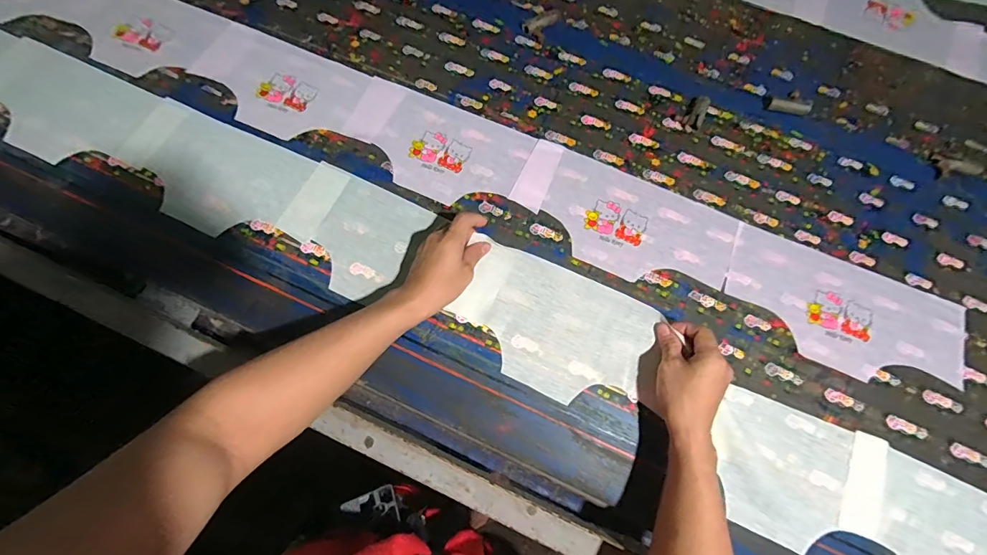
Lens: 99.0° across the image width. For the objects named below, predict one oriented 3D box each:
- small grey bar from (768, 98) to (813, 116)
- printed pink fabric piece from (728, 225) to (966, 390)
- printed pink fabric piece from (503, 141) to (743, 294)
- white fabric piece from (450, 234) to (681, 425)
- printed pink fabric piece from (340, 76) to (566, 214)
[{"bbox_3d":[0.452,-0.259,0.644,0.062,0.016,0.017,10,71,0],"label":"small grey bar"},{"bbox_3d":[0.458,0.046,0.552,0.301,0.007,0.153,24,71,5],"label":"printed pink fabric piece"},{"bbox_3d":[0.176,-0.077,0.583,0.306,0.006,0.154,25,68,6],"label":"printed pink fabric piece"},{"bbox_3d":[0.082,0.066,0.521,0.249,0.030,0.147,24,70,8],"label":"white fabric piece"},{"bbox_3d":[-0.069,-0.181,0.607,0.305,0.008,0.152,22,70,7],"label":"printed pink fabric piece"}]

